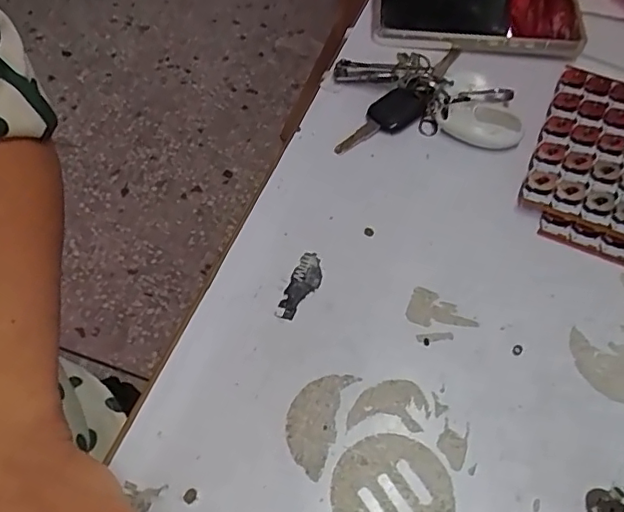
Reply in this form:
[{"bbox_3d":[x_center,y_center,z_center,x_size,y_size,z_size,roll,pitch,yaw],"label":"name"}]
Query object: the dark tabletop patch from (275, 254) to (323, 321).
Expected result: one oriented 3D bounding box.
[{"bbox_3d":[-0.005,0.016,0.311,0.015,0.004,0.043,20,55,11],"label":"dark tabletop patch"}]

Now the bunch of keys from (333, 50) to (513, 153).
[{"bbox_3d":[0.065,-0.122,0.402,0.124,0.025,0.083,-18,57,-16],"label":"bunch of keys"}]

